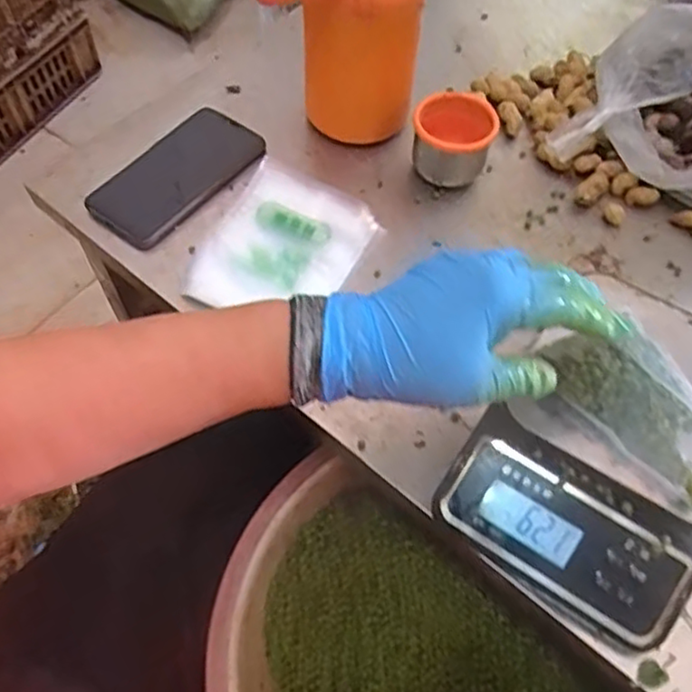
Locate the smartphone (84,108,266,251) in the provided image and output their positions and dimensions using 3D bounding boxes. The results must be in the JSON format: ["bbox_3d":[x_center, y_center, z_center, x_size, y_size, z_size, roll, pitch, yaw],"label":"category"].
[{"bbox_3d":[-0.145,-0.150,0.588,0.084,0.010,0.156,37,63,18],"label":"smartphone"}]

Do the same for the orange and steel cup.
[{"bbox_3d":[0.091,-0.175,0.580,0.068,0.060,0.059,16,59,7],"label":"orange and steel cup"}]

